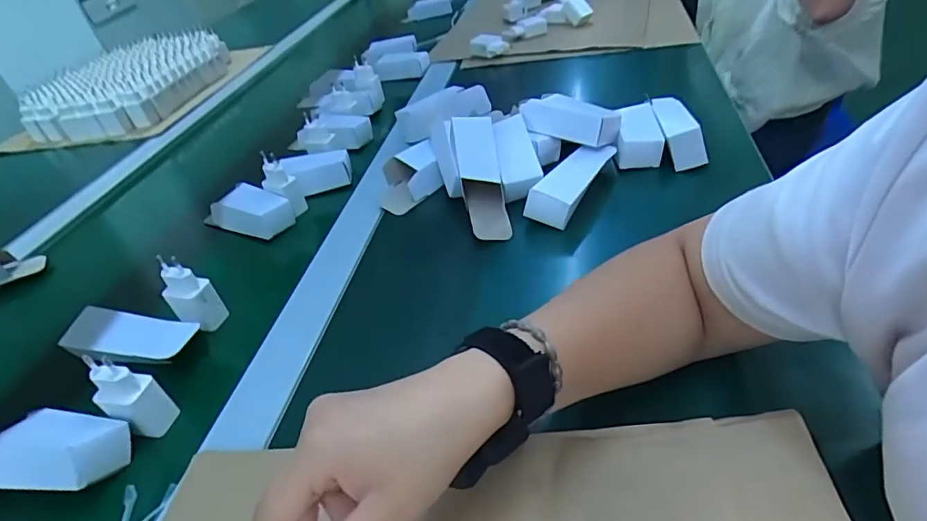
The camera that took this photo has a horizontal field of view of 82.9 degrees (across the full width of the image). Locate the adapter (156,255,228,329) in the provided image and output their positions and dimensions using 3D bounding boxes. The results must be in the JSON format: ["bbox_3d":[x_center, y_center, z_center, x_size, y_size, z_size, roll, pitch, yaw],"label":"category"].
[{"bbox_3d":[-0.254,0.031,0.488,0.040,0.071,0.025,6,38,19],"label":"adapter"}]

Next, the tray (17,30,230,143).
[{"bbox_3d":[-0.673,-0.382,1.107,0.259,0.077,0.382,3,37,15],"label":"tray"}]

